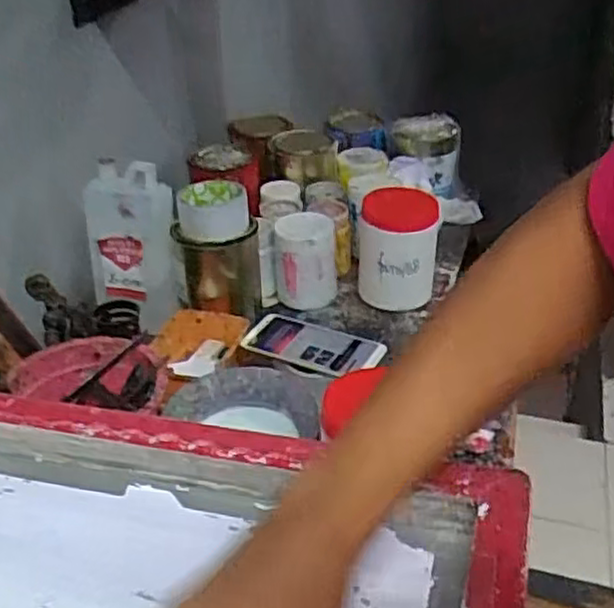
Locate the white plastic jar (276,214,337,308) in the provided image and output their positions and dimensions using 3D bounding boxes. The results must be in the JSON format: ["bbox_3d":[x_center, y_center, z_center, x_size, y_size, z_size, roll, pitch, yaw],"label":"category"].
[{"bbox_3d":[-0.002,-0.059,1.005,0.083,0.117,0.069,-2,32,-2],"label":"white plastic jar"}]

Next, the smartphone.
[{"bbox_3d":[0.007,0.047,0.855,0.159,0.016,0.081,18,37,27],"label":"smartphone"}]

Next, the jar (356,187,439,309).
[{"bbox_3d":[0.123,-0.069,1.004,0.101,0.152,0.082,3,33,5],"label":"jar"}]

